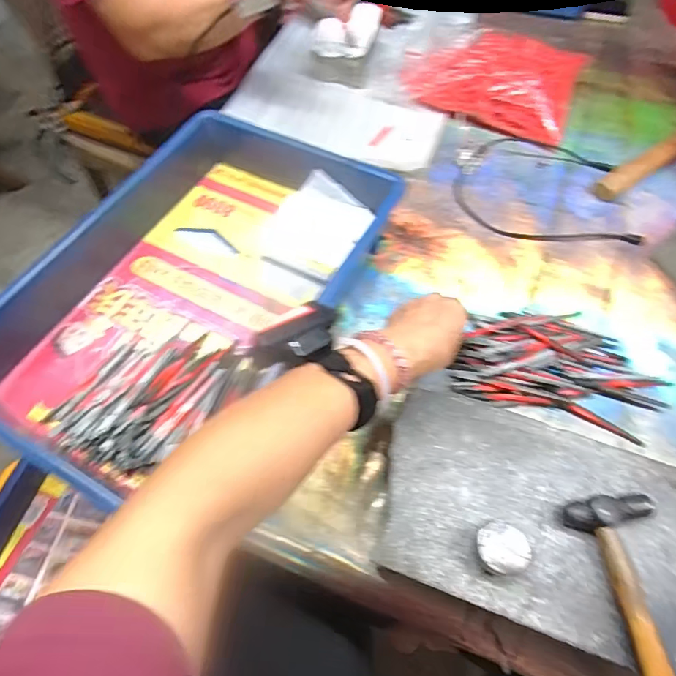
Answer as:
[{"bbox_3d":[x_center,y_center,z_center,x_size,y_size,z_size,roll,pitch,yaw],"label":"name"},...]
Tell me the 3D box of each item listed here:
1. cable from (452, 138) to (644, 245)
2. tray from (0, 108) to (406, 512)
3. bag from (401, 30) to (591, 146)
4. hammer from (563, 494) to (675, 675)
[{"bbox_3d":[0.261,-0.199,0.591,0.216,0.018,0.176,4,61,4],"label":"cable"},{"bbox_3d":[-0.157,-0.052,0.487,0.284,0.076,0.450,30,66,17],"label":"tray"},{"bbox_3d":[0.226,-0.373,0.658,0.230,0.067,0.130,26,65,15],"label":"bag"},{"bbox_3d":[0.212,0.185,0.306,0.058,0.018,0.152,-10,61,-4],"label":"hammer"}]

